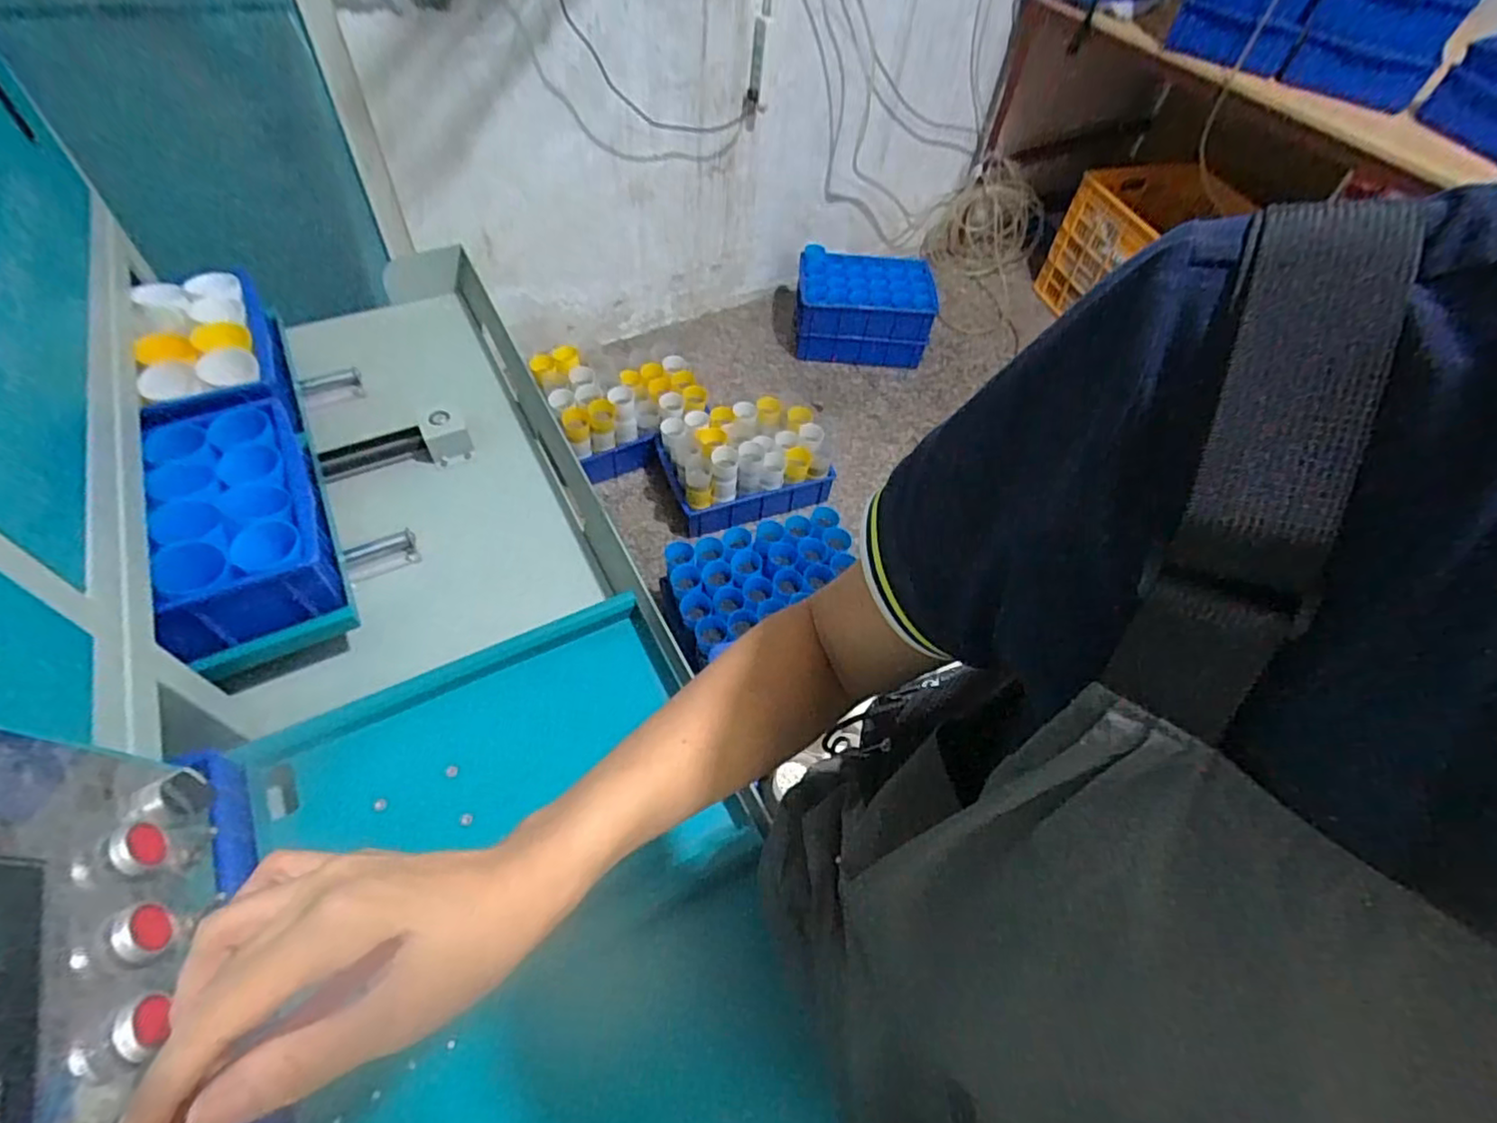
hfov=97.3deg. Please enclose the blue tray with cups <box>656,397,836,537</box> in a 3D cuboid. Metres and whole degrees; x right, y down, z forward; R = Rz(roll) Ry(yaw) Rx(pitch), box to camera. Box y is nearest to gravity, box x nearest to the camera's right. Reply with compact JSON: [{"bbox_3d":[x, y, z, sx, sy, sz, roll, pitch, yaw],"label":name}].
[{"bbox_3d":[-0.001,-0.262,1.653,0.408,0.205,0.255,-14,57,-14],"label":"blue tray with cups"}]

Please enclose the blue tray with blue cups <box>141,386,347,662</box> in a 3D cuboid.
[{"bbox_3d":[-0.564,-0.056,0.737,0.151,0.092,0.313,-20,59,-18],"label":"blue tray with blue cups"}]

